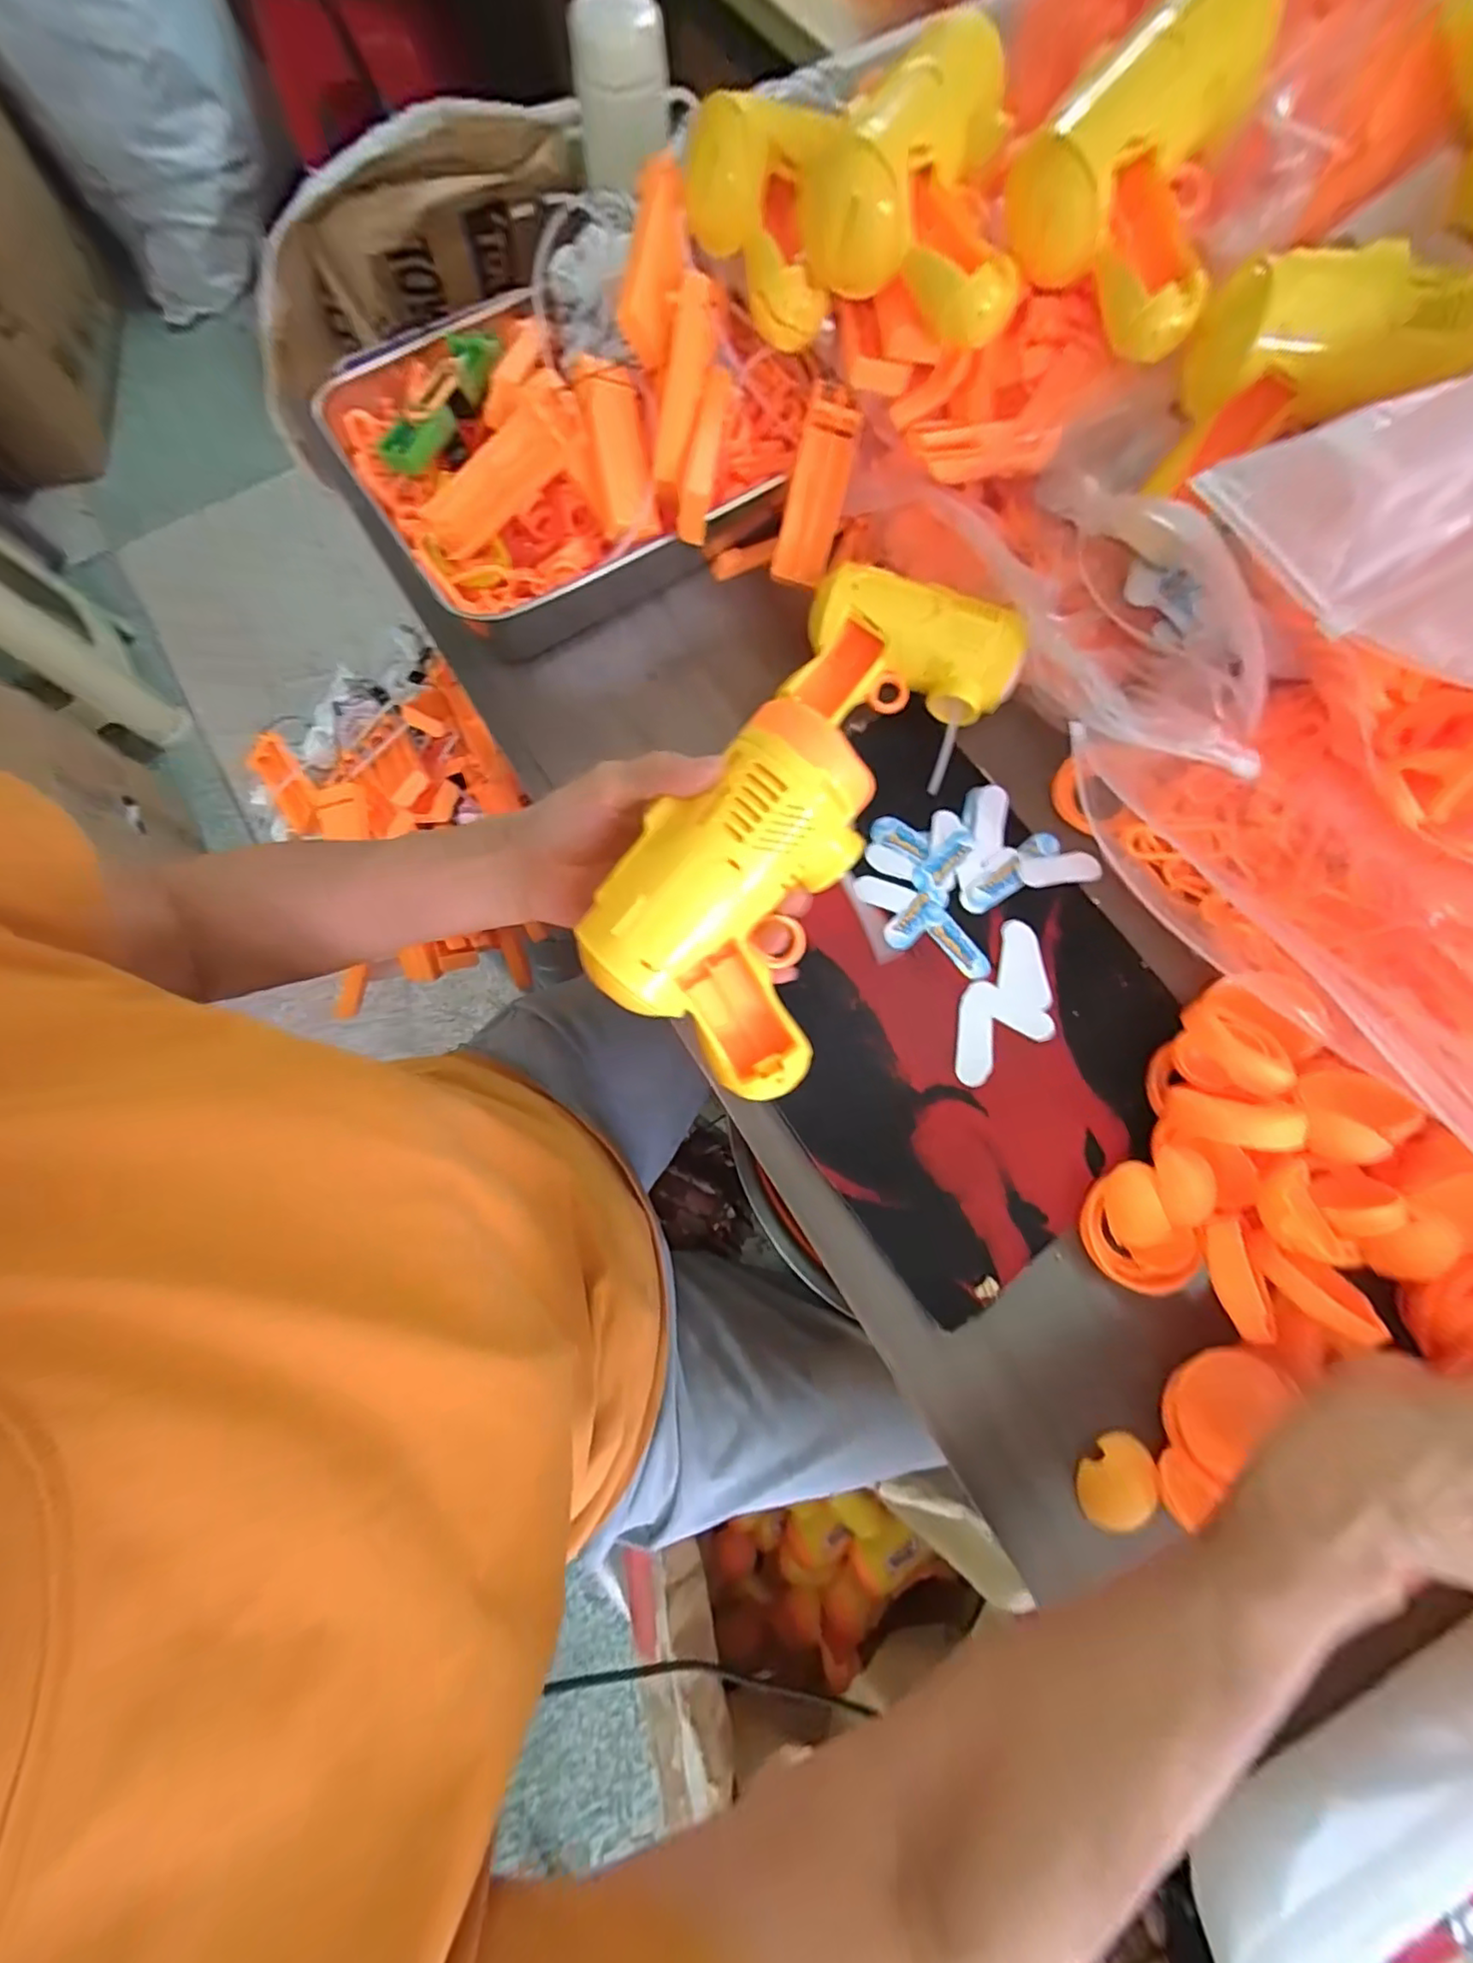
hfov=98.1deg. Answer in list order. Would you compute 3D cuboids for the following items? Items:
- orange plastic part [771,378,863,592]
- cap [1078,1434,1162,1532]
[{"bbox_3d":[0.053,-0.317,0.415,0.033,0.024,0.104,17,115,5],"label":"orange plastic part"},{"bbox_3d":[0.183,0.241,0.308,0.034,0.004,0.038,0,61,16],"label":"cap"}]

